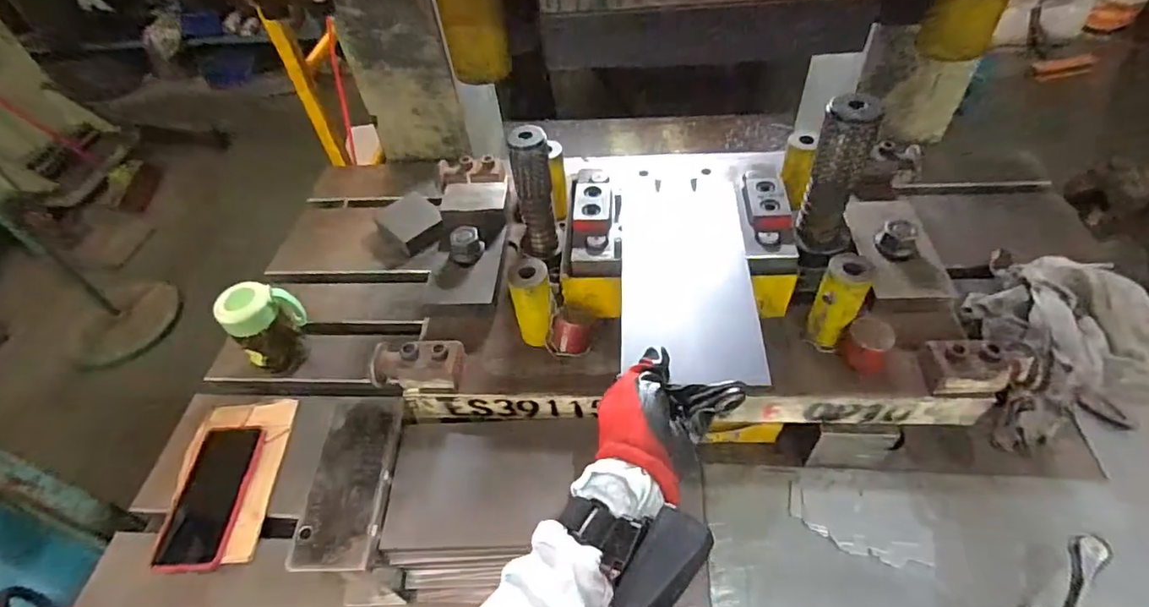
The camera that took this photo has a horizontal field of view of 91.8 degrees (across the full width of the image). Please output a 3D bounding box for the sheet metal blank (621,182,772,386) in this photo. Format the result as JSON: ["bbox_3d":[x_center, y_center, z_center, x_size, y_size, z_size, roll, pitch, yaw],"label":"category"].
[{"bbox_3d":[0.107,-0.032,0.538,0.119,0.008,0.245,-1,50,7],"label":"sheet metal blank"}]

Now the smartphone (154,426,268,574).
[{"bbox_3d":[-0.413,0.217,0.632,0.073,0.016,0.162,5,53,-6],"label":"smartphone"}]

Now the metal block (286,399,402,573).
[{"bbox_3d":[-0.208,0.161,0.522,0.072,0.025,0.161,-4,49,3],"label":"metal block"}]

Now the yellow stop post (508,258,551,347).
[{"bbox_3d":[-0.042,0.001,0.562,0.037,0.091,0.034,-9,49,-1],"label":"yellow stop post"}]

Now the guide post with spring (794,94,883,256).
[{"bbox_3d":[0.263,-0.123,0.551,0.057,0.164,0.055,19,54,21],"label":"guide post with spring"}]

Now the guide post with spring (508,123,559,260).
[{"bbox_3d":[-0.042,-0.108,0.581,0.039,0.156,0.030,-4,49,3],"label":"guide post with spring"}]

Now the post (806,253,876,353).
[{"bbox_3d":[0.255,0.001,0.539,0.038,0.097,0.045,23,55,24],"label":"post"}]

